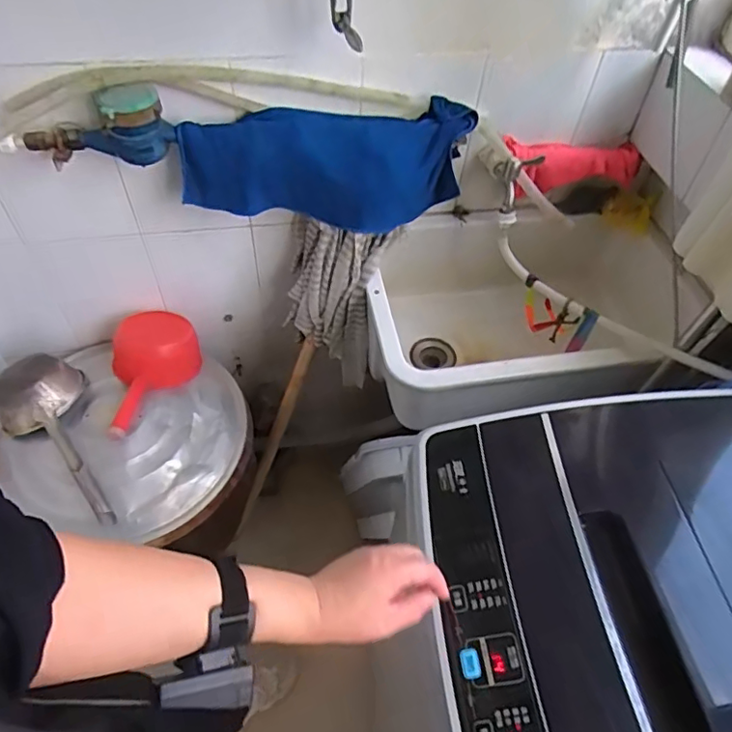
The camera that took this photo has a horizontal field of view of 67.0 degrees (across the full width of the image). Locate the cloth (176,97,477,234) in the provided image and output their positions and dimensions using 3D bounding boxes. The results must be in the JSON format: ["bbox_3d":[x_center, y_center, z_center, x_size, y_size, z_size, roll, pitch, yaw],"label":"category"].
[{"bbox_3d":[-0.063,-0.320,0.924,0.467,0.200,0.054,-7,35,-5],"label":"cloth"}]

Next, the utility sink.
[{"bbox_3d":[0.290,-0.075,1.091,0.570,0.266,0.390,-6,54,-6],"label":"utility sink"}]

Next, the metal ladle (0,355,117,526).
[{"bbox_3d":[-0.559,0.115,0.997,0.153,0.081,0.347,-30,72,-22],"label":"metal ladle"}]

